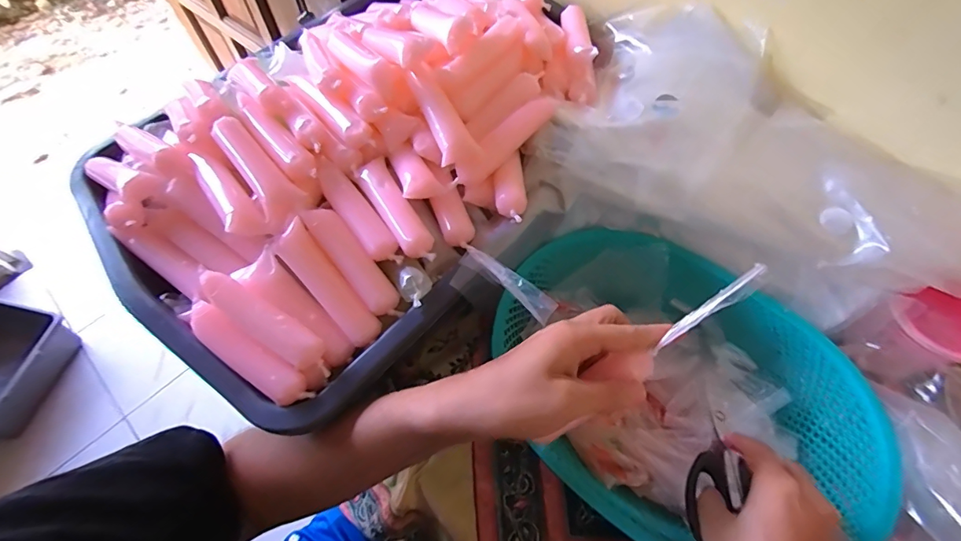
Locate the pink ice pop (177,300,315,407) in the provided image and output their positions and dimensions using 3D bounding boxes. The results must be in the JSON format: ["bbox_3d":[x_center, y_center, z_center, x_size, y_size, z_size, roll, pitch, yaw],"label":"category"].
[{"bbox_3d":[-0.168,0.061,0.339,0.107,0.019,0.025,30,65,17],"label":"pink ice pop"}]

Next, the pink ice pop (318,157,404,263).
[{"bbox_3d":[-0.101,-0.047,0.384,0.025,0.022,0.106,-33,65,-16],"label":"pink ice pop"}]

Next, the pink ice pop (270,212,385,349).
[{"bbox_3d":[-0.120,0.014,0.375,0.028,0.028,0.109,-39,86,-18],"label":"pink ice pop"}]

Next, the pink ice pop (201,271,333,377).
[{"bbox_3d":[-0.157,0.038,0.344,0.107,0.031,0.025,29,65,17],"label":"pink ice pop"}]

